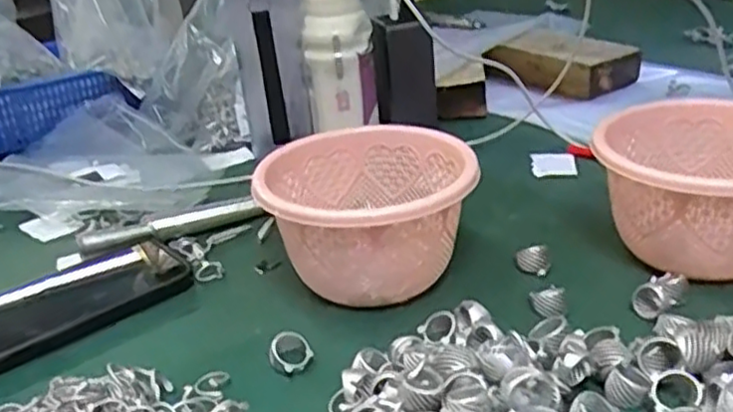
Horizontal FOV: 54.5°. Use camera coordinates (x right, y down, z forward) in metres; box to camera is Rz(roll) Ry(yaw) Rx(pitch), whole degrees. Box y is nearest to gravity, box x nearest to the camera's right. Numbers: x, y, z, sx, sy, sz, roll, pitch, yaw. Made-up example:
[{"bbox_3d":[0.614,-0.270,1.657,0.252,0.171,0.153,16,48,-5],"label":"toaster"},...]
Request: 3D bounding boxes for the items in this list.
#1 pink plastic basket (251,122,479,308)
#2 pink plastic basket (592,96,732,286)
[{"bbox_3d":[0.005,0.010,0.497,0.130,0.086,0.129,-5,27,3],"label":"pink plastic basket"},{"bbox_3d":[0.229,-0.011,0.487,0.139,0.081,0.128,2,28,16],"label":"pink plastic basket"}]

